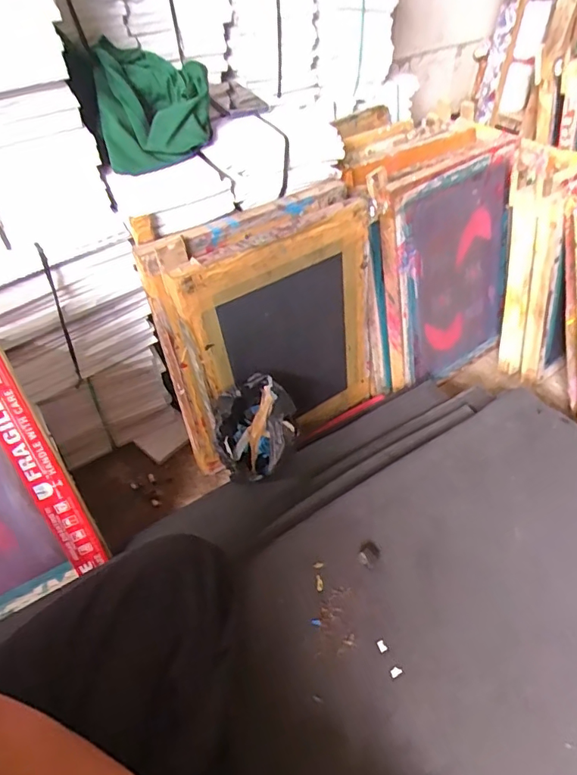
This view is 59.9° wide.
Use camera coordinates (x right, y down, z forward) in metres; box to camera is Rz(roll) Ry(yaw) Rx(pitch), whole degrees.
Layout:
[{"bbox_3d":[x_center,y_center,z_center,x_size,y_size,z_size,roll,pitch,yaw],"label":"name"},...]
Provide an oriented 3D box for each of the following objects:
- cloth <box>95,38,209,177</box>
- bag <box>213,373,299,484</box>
[{"bbox_3d":[-0.211,-0.446,0.795,0.162,0.135,0.169,-11,46,-8],"label":"cloth"},{"bbox_3d":[-0.054,0.078,0.824,0.129,0.117,0.184,-6,46,-4],"label":"bag"}]

